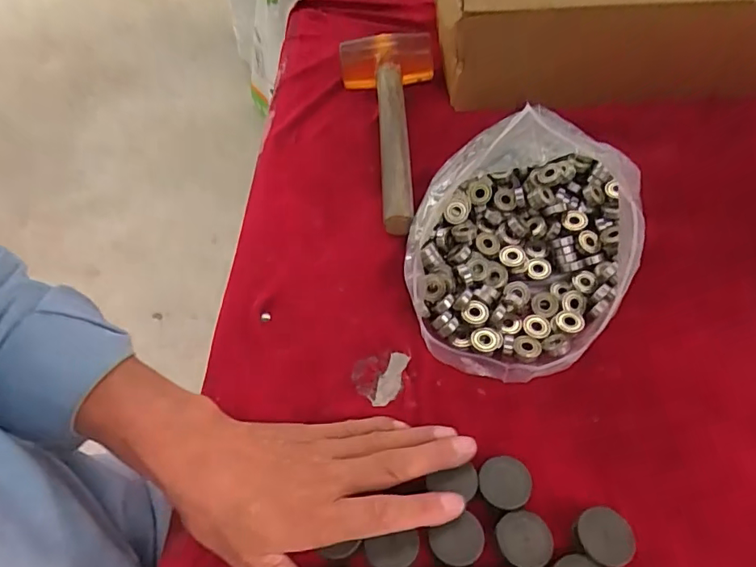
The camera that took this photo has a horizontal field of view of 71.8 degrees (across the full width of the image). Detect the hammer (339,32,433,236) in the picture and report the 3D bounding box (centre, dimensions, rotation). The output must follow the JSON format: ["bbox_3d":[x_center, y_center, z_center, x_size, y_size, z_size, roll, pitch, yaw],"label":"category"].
[{"bbox_3d":[0.022,-0.171,0.546,0.107,0.043,0.284,-6,52,-2],"label":"hammer"}]

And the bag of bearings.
[{"bbox_3d":[0.122,-0.043,0.439,0.180,0.091,0.241,20,55,17],"label":"bag of bearings"}]

